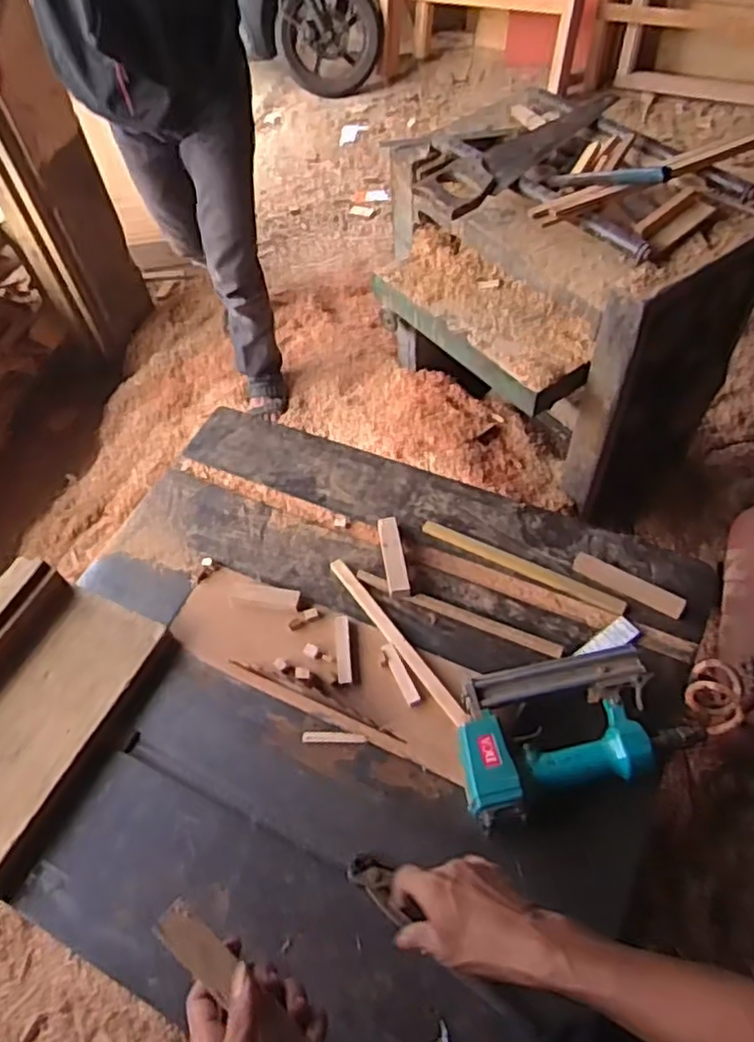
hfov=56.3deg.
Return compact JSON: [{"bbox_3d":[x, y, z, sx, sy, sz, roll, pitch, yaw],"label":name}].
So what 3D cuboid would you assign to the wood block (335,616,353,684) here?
[{"bbox_3d":[-0.041,0.157,0.869,0.018,0.011,0.087,-6,55,1],"label":"wood block"}]

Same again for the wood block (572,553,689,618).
[{"bbox_3d":[0.309,0.079,0.869,0.136,0.007,0.026,27,96,26],"label":"wood block"}]

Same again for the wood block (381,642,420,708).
[{"bbox_3d":[0.029,0.185,0.845,0.016,0.015,0.081,-22,57,-11],"label":"wood block"}]

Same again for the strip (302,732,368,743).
[{"bbox_3d":[-0.048,0.249,0.809,0.073,0.006,0.012,-2,55,3],"label":"strip"}]

